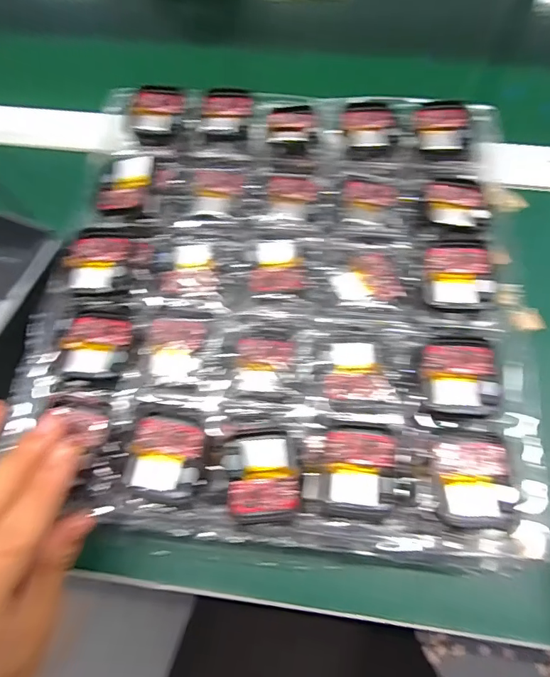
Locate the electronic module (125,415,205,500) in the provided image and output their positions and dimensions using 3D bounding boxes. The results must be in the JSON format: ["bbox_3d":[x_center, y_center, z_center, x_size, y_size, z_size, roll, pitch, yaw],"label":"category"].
[{"bbox_3d":[-0.054,0.058,0.231,0.034,0.010,0.038,6,67,3],"label":"electronic module"}]

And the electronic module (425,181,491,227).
[{"bbox_3d":[0.109,-0.081,0.280,0.034,0.007,0.033,1,67,1],"label":"electronic module"}]

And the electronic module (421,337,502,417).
[{"bbox_3d":[0.093,0.018,0.236,0.035,0.008,0.040,6,67,3],"label":"electronic module"}]

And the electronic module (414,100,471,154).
[{"bbox_3d":[0.109,-0.138,0.304,0.034,0.010,0.037,6,67,3],"label":"electronic module"}]

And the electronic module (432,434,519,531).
[{"bbox_3d":[0.094,0.066,0.217,0.034,0.004,0.041,-1,67,0],"label":"electronic module"}]

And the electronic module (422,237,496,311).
[{"bbox_3d":[0.101,-0.036,0.259,0.037,0.009,0.042,3,67,2],"label":"electronic module"}]

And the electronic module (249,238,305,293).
[{"bbox_3d":[0.001,-0.043,0.280,0.032,0.006,0.036,-3,67,0],"label":"electronic module"}]

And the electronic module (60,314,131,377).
[{"bbox_3d":[-0.097,0.003,0.254,0.033,0.005,0.036,10,63,-10],"label":"electronic module"}]

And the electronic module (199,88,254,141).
[{"bbox_3d":[-0.033,-0.147,0.316,0.032,0.014,0.045,7,67,4],"label":"electronic module"}]

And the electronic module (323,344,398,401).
[{"bbox_3d":[0.045,0.017,0.251,0.035,0.011,0.035,1,67,1],"label":"electronic module"}]

